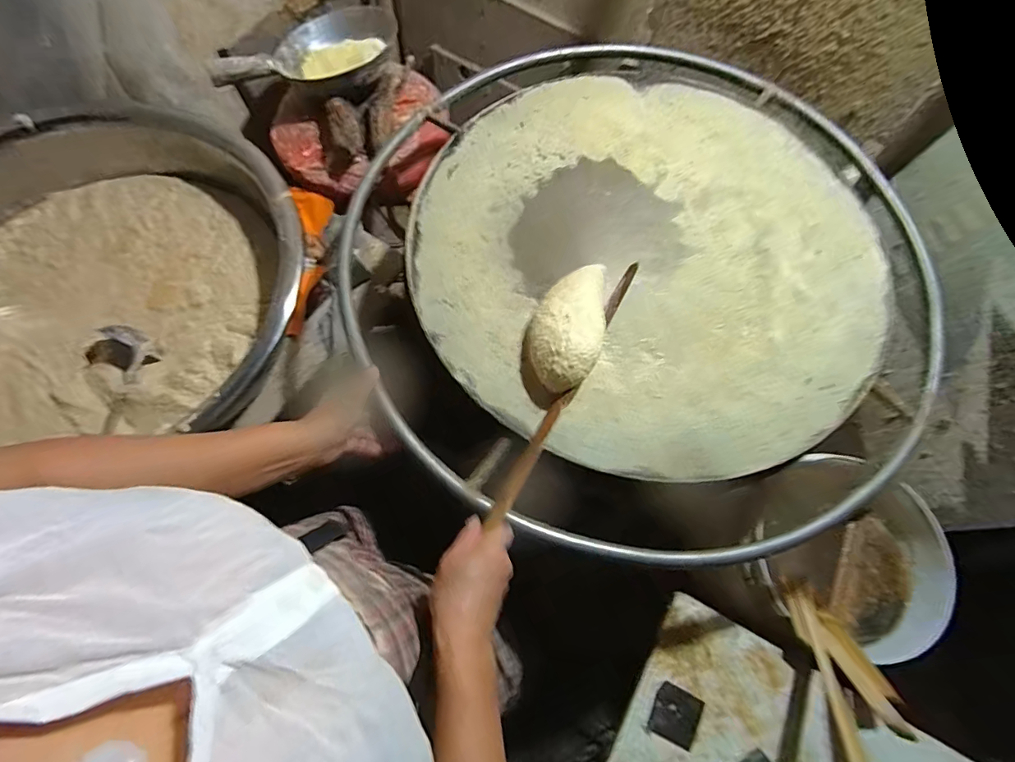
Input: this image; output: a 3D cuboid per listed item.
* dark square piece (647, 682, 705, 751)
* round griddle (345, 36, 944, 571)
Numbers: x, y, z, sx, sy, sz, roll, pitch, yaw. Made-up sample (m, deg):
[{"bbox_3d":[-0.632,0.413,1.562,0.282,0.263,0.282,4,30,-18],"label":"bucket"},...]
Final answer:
[{"bbox_3d":[0.219,0.434,0.608,0.059,0.005,0.060,25,79,10],"label":"dark square piece"},{"bbox_3d":[0.203,-0.190,0.655,0.763,0.053,0.824,1,69,-3],"label":"round griddle"}]

